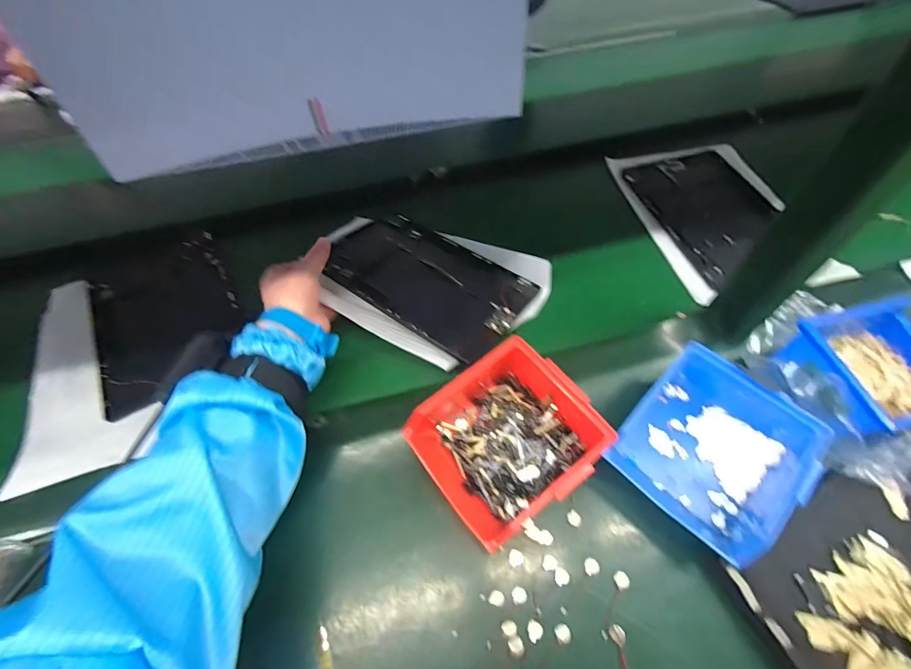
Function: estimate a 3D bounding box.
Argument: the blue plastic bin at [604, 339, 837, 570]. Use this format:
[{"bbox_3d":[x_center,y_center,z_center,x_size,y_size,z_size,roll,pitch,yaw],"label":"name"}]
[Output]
[{"bbox_3d":[0.217,0.096,0.348,0.136,0.056,0.124,-41,62,-19],"label":"blue plastic bin"}]

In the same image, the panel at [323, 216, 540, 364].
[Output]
[{"bbox_3d":[-0.032,-0.067,0.469,0.222,0.010,0.149,32,51,16],"label":"panel"}]

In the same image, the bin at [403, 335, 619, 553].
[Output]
[{"bbox_3d":[0.042,0.090,0.357,0.139,0.068,0.134,-33,60,-15],"label":"bin"}]

